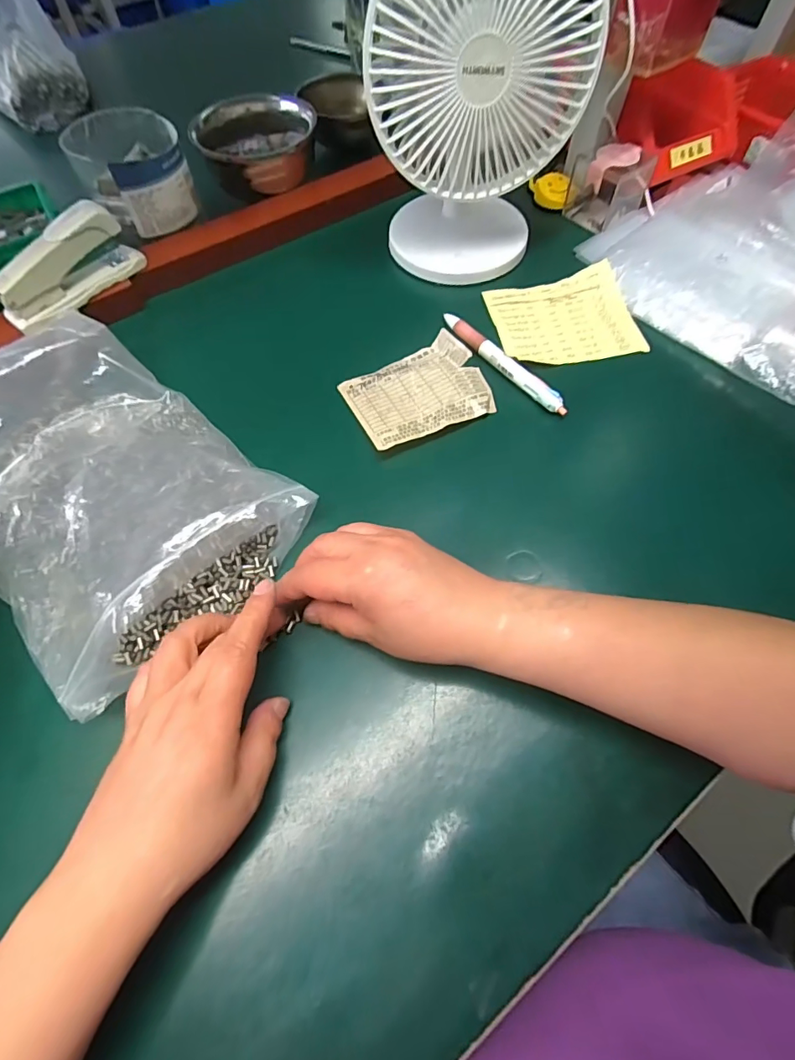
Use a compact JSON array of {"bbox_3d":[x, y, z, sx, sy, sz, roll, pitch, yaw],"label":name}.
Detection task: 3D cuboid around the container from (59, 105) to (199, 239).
[{"bbox_3d":[-0.254,-0.346,0.463,0.097,0.065,0.102,0,63,1],"label":"container"}]

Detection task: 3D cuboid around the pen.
[{"bbox_3d":[0.087,-0.142,0.400,0.013,0.009,0.141,-35,67,-16],"label":"pen"}]

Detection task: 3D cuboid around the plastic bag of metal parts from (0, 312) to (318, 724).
[{"bbox_3d":[-0.197,-0.027,0.317,0.252,0.068,0.179,37,70,19],"label":"plastic bag of metal parts"}]

